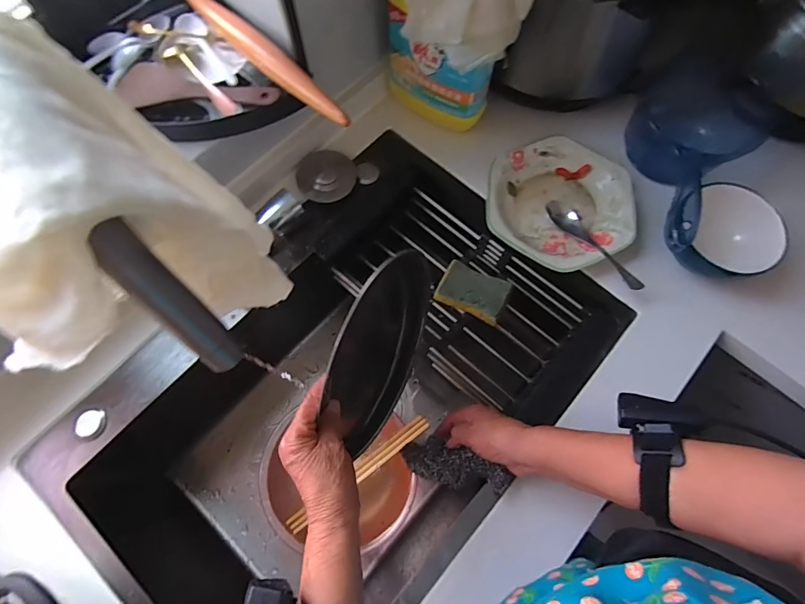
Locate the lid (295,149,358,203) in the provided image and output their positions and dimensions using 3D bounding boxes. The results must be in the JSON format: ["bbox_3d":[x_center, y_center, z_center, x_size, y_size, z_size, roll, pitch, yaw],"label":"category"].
[{"bbox_3d":[-0.107,-0.177,0.594,0.081,0.016,0.075,0,72,0],"label":"lid"}]

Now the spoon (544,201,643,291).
[{"bbox_3d":[0.250,-0.076,0.550,0.027,0.032,0.155,-35,75,-11],"label":"spoon"}]

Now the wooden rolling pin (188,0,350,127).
[{"bbox_3d":[-0.160,-0.283,0.478,0.290,0.022,0.028,43,76,13],"label":"wooden rolling pin"}]

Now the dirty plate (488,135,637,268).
[{"bbox_3d":[0.209,-0.133,0.572,0.188,0.032,0.184,0,72,0],"label":"dirty plate"}]

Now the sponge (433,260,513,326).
[{"bbox_3d":[0.102,-0.014,0.613,0.096,0.034,0.061,26,73,8],"label":"sponge"}]

